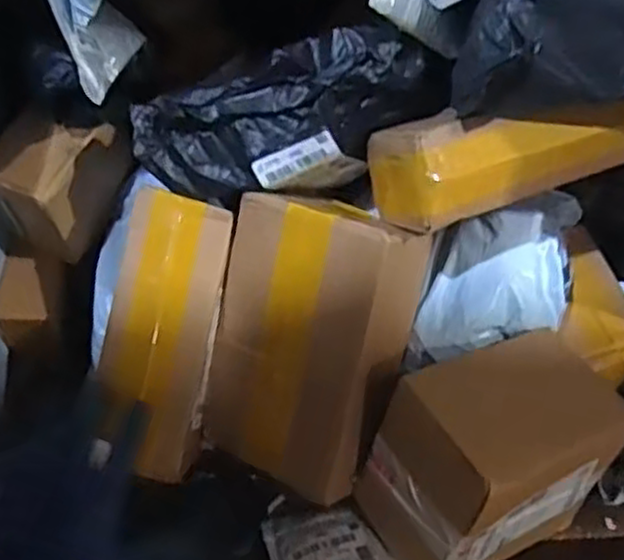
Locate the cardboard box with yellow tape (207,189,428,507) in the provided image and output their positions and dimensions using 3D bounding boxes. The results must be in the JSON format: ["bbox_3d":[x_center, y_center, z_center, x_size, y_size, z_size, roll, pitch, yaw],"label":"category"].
[{"bbox_3d":[-0.004,0.051,0.657,0.164,0.242,0.075,19,14,27],"label":"cardboard box with yellow tape"}]

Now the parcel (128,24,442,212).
[{"bbox_3d":[-0.020,-0.139,0.628,0.262,0.114,0.063,-15,48,12],"label":"parcel"}]

